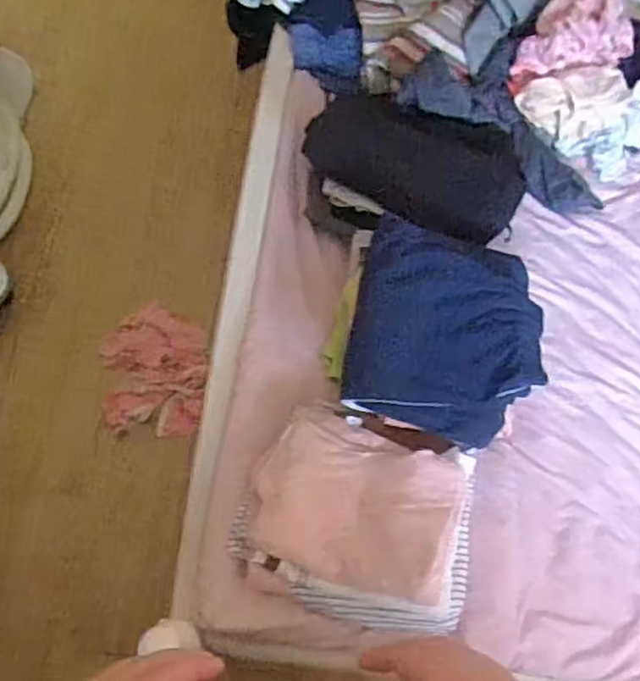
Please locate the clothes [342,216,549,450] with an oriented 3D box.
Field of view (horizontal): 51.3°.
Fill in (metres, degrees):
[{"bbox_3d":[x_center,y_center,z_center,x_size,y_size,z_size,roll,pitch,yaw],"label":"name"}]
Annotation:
[{"bbox_3d":[0.172,-0.024,0.881,0.241,0.082,0.280,11,65,2],"label":"clothes"}]

